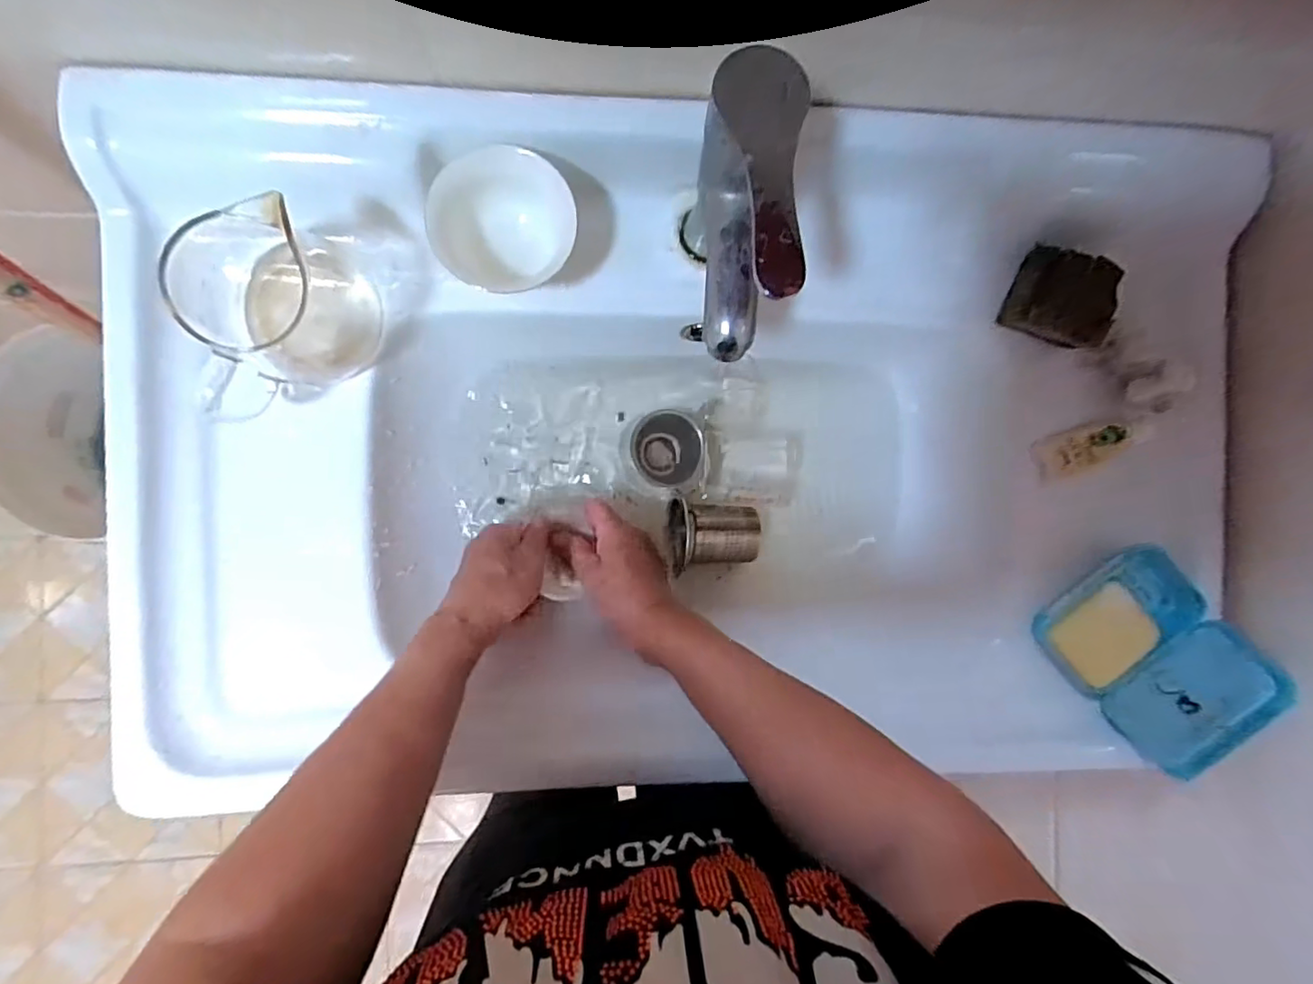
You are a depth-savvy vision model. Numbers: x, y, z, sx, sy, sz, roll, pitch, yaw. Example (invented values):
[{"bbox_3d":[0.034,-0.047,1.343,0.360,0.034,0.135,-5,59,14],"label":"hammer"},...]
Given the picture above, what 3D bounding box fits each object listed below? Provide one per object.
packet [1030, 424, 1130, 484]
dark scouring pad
[{"bbox_3d":[0.333,-0.033,0.469,0.067,0.008,0.035,-18,79,10],"label":"packet"},{"bbox_3d":[0.299,-0.143,0.445,0.070,0.008,0.063,26,108,33],"label":"dark scouring pad"}]

